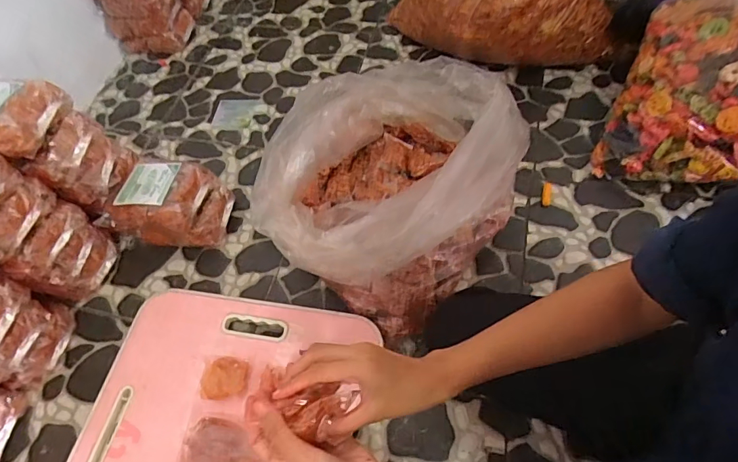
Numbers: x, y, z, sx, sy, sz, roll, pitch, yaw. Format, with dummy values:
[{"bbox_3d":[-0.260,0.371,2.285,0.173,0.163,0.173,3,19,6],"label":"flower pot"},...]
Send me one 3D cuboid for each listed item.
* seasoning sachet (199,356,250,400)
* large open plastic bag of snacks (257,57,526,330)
[{"bbox_3d":[-0.203,0.205,0.633,0.067,0.026,0.057,-4,57,0],"label":"seasoning sachet"},{"bbox_3d":[0.042,-0.081,0.699,0.327,0.174,0.383,21,62,20],"label":"large open plastic bag of snacks"}]

